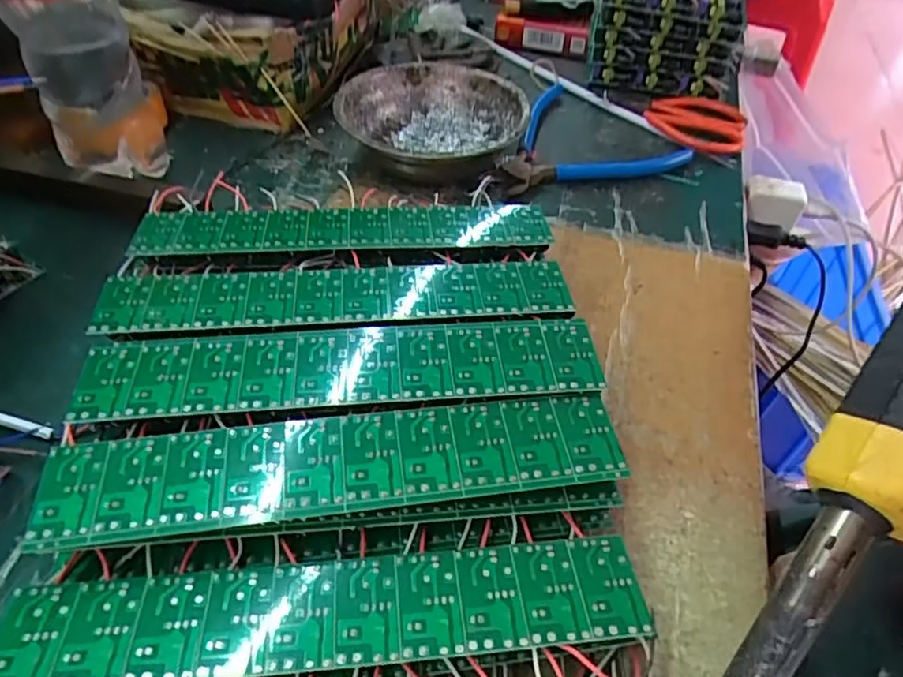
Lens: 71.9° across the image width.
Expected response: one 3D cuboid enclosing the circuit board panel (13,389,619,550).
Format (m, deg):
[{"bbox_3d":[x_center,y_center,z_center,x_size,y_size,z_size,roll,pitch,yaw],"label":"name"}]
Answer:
[{"bbox_3d":[-0.039,0.044,0.223,0.200,0.004,0.039,-4,47,-7],"label":"circuit board panel"}]

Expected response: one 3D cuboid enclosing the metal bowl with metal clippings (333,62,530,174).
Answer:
[{"bbox_3d":[-0.013,-0.141,0.423,0.119,0.040,0.119,2,47,-2],"label":"metal bowl with metal clippings"}]

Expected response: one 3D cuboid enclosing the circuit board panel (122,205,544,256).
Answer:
[{"bbox_3d":[-0.052,-0.058,0.315,0.200,0.006,0.042,-2,47,-6],"label":"circuit board panel"}]

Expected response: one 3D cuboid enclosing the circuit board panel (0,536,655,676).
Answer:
[{"bbox_3d":[-0.037,0.087,0.202,0.199,0.007,0.036,-2,47,-6],"label":"circuit board panel"}]

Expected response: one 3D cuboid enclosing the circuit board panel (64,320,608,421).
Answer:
[{"bbox_3d":[-0.042,0.011,0.249,0.198,0.006,0.038,-3,47,-7],"label":"circuit board panel"}]

